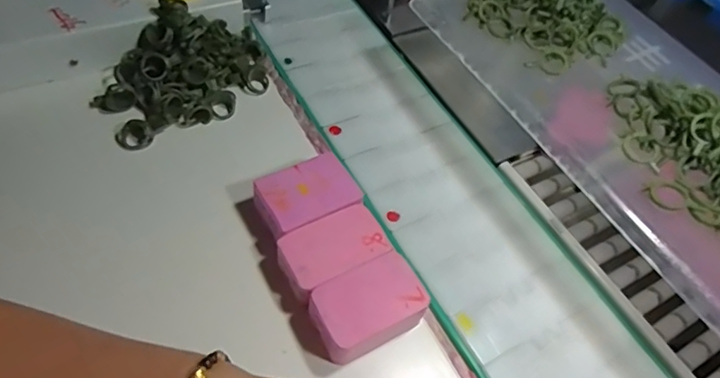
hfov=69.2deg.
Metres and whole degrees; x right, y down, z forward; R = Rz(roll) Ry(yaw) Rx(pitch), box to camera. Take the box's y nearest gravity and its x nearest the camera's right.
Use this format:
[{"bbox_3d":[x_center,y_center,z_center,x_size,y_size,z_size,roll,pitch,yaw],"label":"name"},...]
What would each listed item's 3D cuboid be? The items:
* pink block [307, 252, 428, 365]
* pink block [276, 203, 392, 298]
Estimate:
[{"bbox_3d":[0.004,0.078,0.344,0.073,0.030,0.046,-22,61,-23],"label":"pink block"},{"bbox_3d":[-0.019,0.045,0.364,0.072,0.030,0.044,-24,62,-25],"label":"pink block"}]

